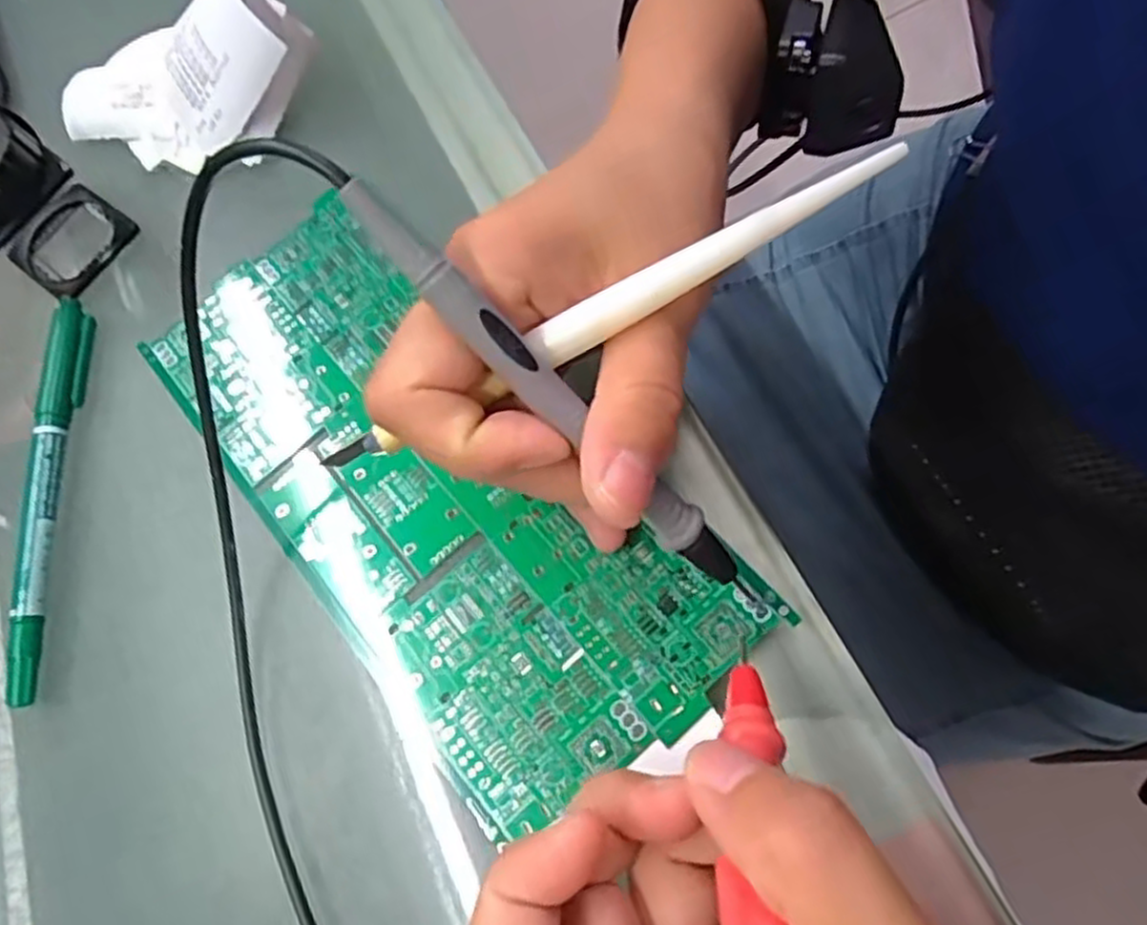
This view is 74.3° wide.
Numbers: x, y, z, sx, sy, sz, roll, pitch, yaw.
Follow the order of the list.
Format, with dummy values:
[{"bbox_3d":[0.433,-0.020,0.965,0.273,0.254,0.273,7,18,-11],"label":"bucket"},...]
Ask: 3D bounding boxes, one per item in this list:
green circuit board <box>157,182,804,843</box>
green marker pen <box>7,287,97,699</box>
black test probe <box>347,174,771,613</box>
[{"bbox_3d":[-0.049,0.004,0.238,0.090,0.011,0.215,-40,69,-13],"label":"green circuit board"},{"bbox_3d":[-0.176,0.007,0.253,0.012,0.010,0.139,-5,68,0],"label":"green marker pen"},{"bbox_3d":[0.003,-0.007,0.178,0.145,0.014,0.012,45,72,-21],"label":"black test probe"}]

